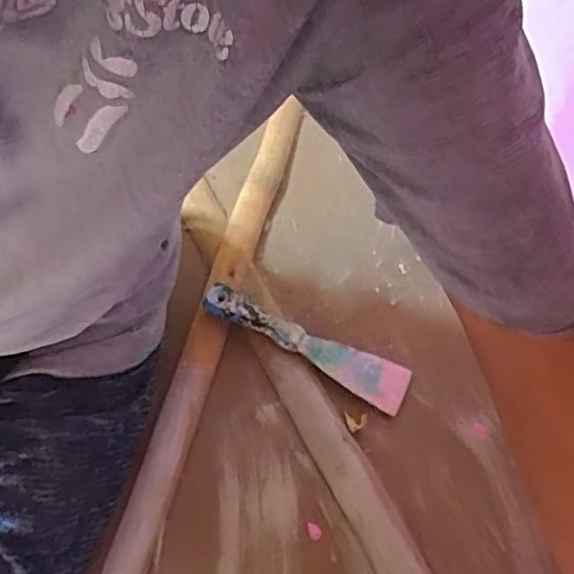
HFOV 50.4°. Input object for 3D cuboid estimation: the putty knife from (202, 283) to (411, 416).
[{"bbox_3d":[0.015,0.054,0.569,0.200,0.026,0.044,23,65,10],"label":"putty knife"}]

